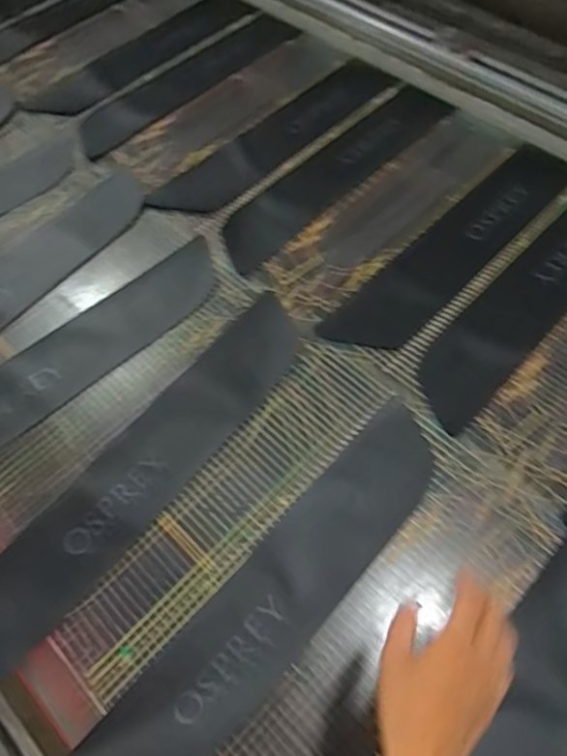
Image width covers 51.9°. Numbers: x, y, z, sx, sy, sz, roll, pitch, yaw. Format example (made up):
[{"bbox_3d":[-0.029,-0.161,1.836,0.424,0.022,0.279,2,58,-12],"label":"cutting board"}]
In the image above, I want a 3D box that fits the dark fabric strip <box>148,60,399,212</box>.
[{"bbox_3d":[-0.010,-0.437,1.042,0.111,0.020,0.525,40,69,22],"label":"dark fabric strip"}]

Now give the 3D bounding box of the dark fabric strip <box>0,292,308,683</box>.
[{"bbox_3d":[-0.209,0.141,0.687,0.116,0.034,0.661,33,66,20],"label":"dark fabric strip"}]

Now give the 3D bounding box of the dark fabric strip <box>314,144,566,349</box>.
[{"bbox_3d":[0.275,-0.210,0.892,0.107,0.018,0.527,39,65,23],"label":"dark fabric strip"}]

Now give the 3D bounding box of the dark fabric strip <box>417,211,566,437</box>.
[{"bbox_3d":[0.375,-0.136,0.847,0.105,0.014,0.539,40,65,23],"label":"dark fabric strip"}]

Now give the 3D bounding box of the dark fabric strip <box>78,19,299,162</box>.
[{"bbox_3d":[-0.185,-0.597,1.156,0.104,0.013,0.547,36,67,21],"label":"dark fabric strip"}]

